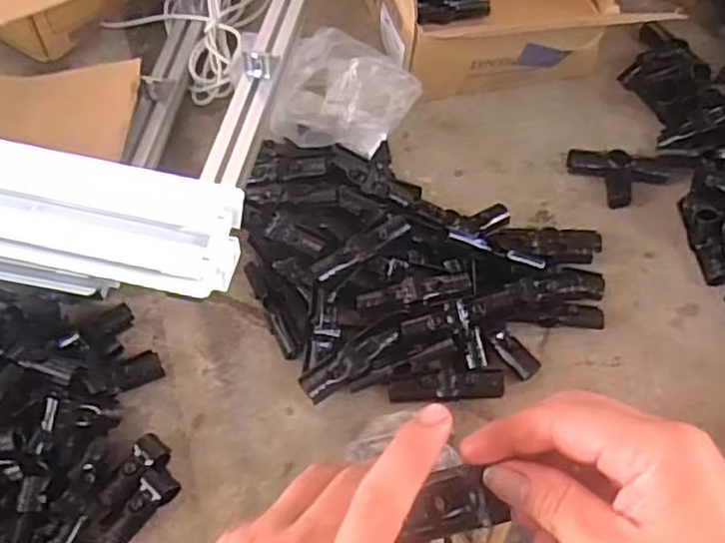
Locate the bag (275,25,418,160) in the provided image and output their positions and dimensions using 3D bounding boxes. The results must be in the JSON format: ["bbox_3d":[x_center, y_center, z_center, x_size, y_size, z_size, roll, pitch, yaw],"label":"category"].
[{"bbox_3d":[-0.021,-0.249,0.941,0.188,0.089,0.171,2,59,-1],"label":"bag"}]

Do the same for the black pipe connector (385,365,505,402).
[{"bbox_3d":[0.096,0.129,0.779,0.128,0.023,0.032,-3,59,-4],"label":"black pipe connector"}]

